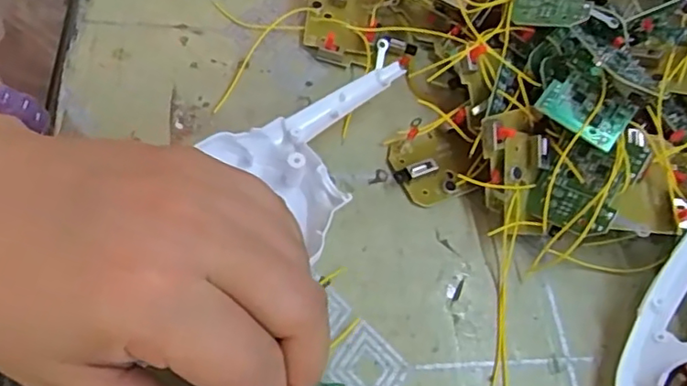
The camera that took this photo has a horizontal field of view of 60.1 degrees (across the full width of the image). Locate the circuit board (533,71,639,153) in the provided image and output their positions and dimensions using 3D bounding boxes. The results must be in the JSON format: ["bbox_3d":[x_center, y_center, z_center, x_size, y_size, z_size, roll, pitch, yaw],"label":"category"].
[{"bbox_3d":[0.099,-0.035,0.241,0.034,0.004,0.025,39,76,8],"label":"circuit board"}]

